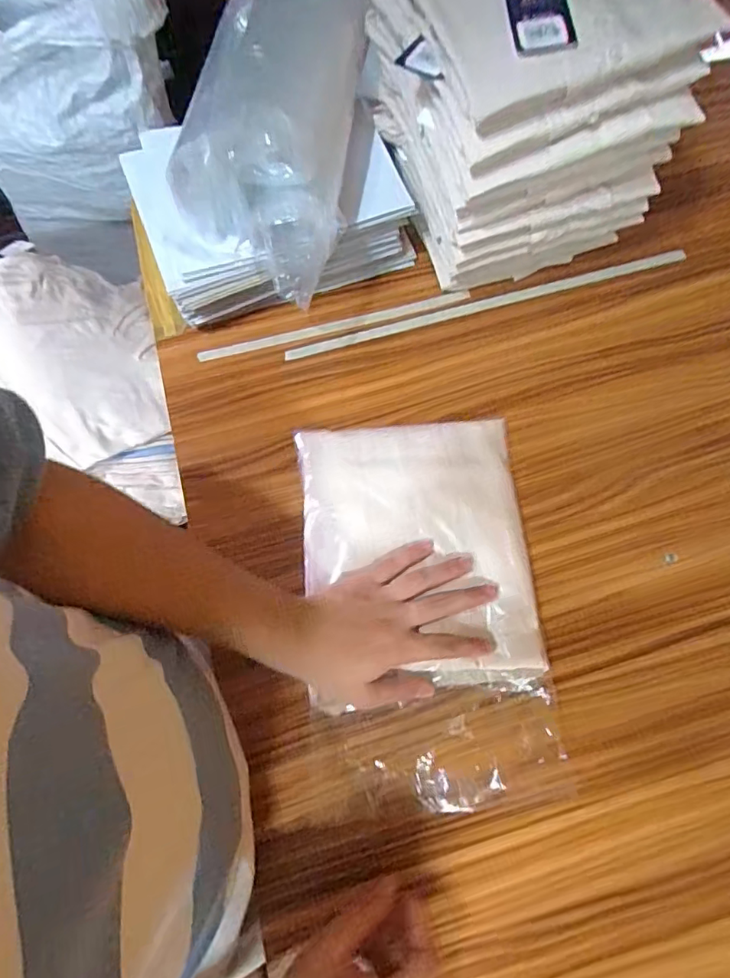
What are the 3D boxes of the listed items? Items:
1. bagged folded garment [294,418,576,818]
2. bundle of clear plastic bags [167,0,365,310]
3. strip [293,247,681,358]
[{"bbox_3d":[0.053,0.101,0.485,0.206,0.039,0.343,-6,70,0],"label":"bagged folded garment"},{"bbox_3d":[-0.086,-0.366,0.539,0.154,0.116,0.303,14,71,7],"label":"bundle of clear plastic bags"},{"bbox_3d":[0.140,-0.214,0.613,0.473,0.007,0.016,-15,70,-3],"label":"strip"}]

